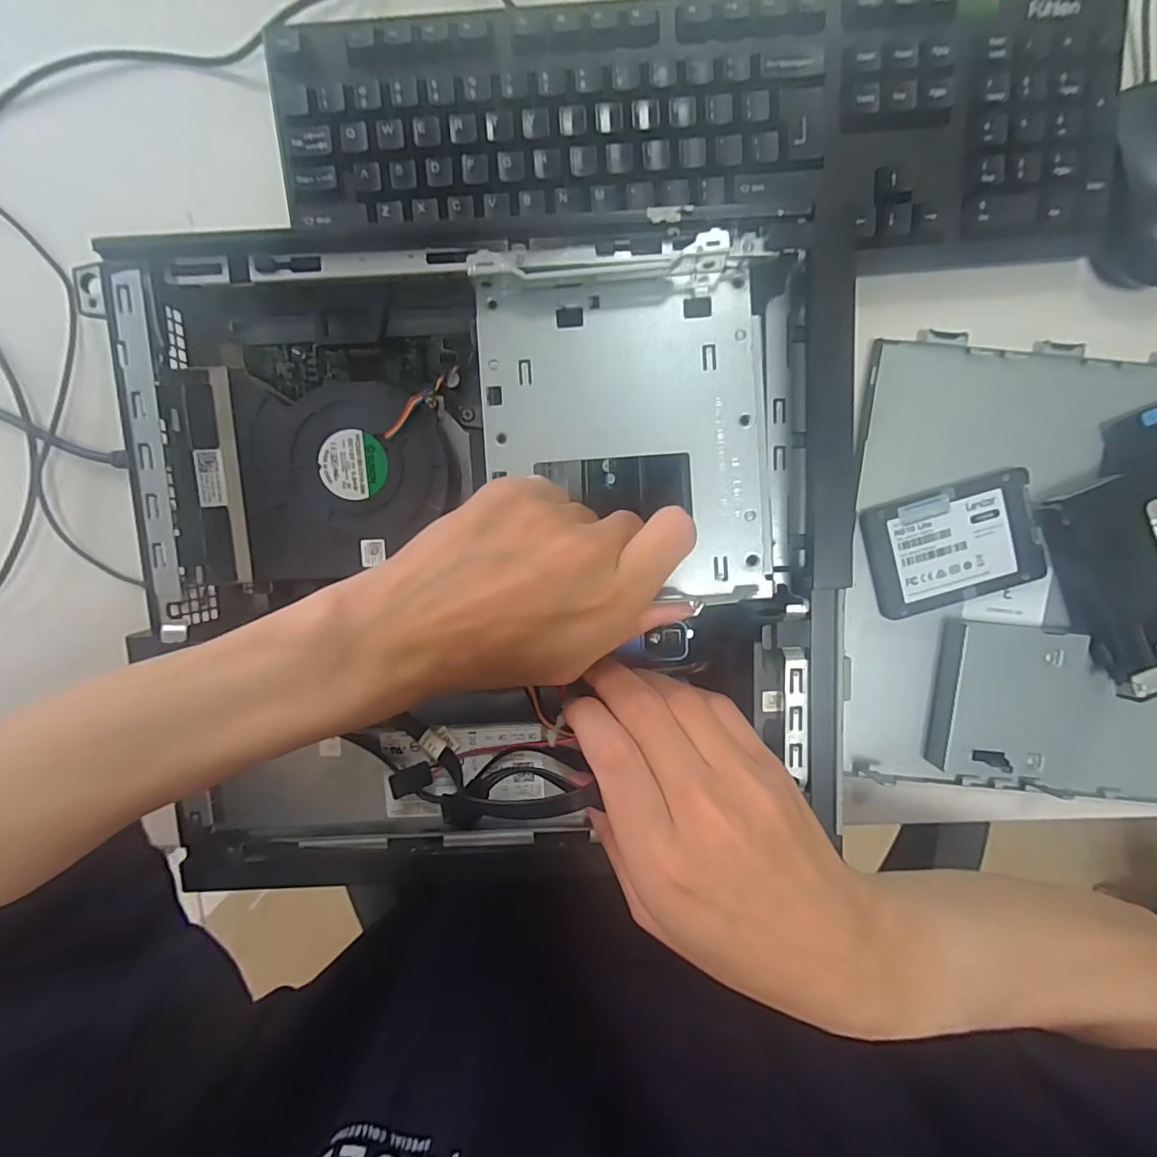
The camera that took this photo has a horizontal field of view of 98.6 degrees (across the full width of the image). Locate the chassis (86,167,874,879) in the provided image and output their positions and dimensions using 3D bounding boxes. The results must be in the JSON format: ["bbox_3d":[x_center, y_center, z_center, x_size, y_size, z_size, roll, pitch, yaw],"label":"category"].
[{"bbox_3d":[-0.038,-0.003,0.247,0.310,0.103,0.295,-2,96,1],"label":"chassis"}]

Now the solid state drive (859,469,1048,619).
[{"bbox_3d":[0.227,-0.021,0.301,0.100,0.006,0.069,-15,95,2],"label":"solid state drive"}]

